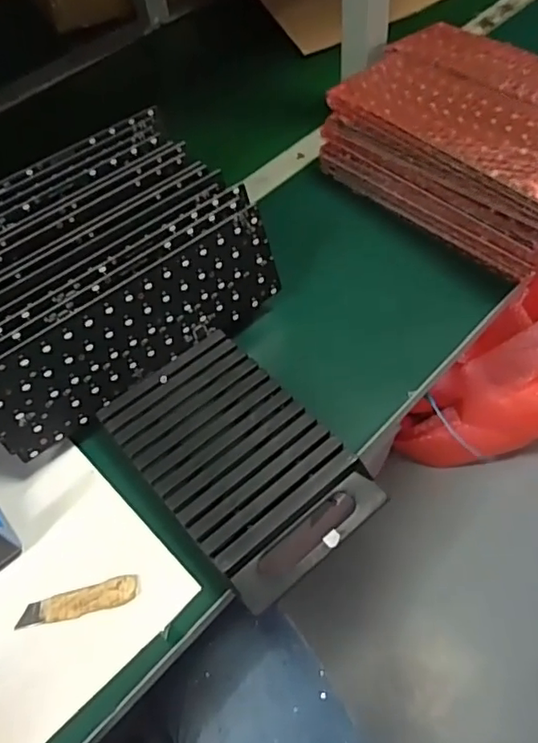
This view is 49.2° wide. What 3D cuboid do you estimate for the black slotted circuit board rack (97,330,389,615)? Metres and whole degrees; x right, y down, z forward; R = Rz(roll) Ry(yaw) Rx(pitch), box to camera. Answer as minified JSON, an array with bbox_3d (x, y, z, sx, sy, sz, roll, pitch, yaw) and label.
[{"bbox_3d":[-0.026,0.071,0.482,0.137,0.023,0.217,-36,60,-20],"label":"black slotted circuit board rack"}]

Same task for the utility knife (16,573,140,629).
[{"bbox_3d":[-0.142,0.172,0.439,0.090,0.008,0.021,-12,55,-5],"label":"utility knife"}]

